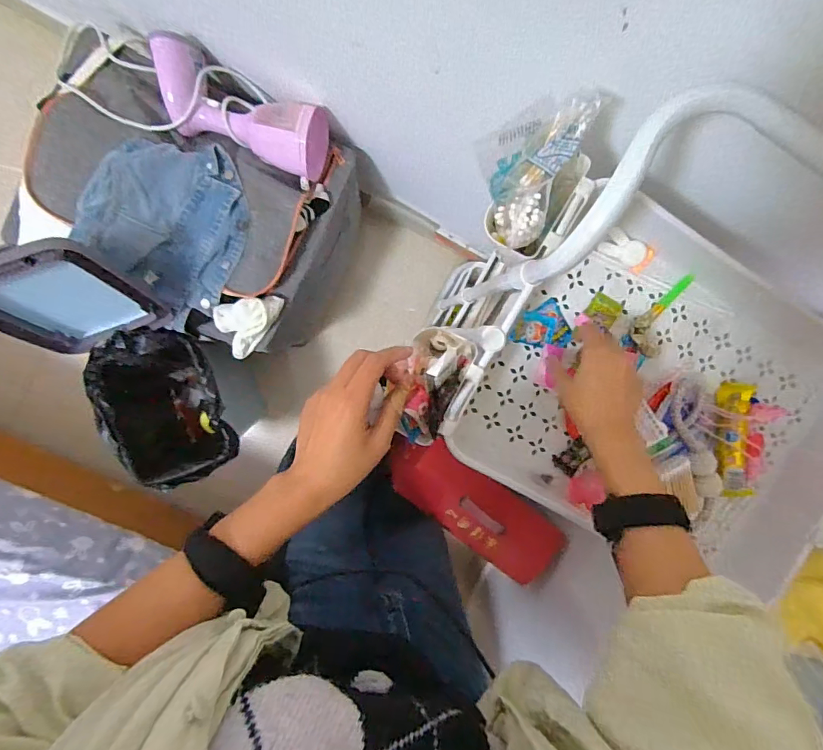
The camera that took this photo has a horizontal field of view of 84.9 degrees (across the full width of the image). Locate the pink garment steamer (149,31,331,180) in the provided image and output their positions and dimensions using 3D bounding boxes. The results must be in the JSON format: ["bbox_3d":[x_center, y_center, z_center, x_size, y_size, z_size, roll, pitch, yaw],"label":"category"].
[{"bbox_3d":[-0.278,-0.432,0.732,0.286,0.089,0.132,23,93,-6],"label":"pink garment steamer"}]

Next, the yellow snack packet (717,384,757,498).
[{"bbox_3d":[0.353,0.071,0.495,0.026,0.037,0.123,1,95,-4],"label":"yellow snack packet"}]

